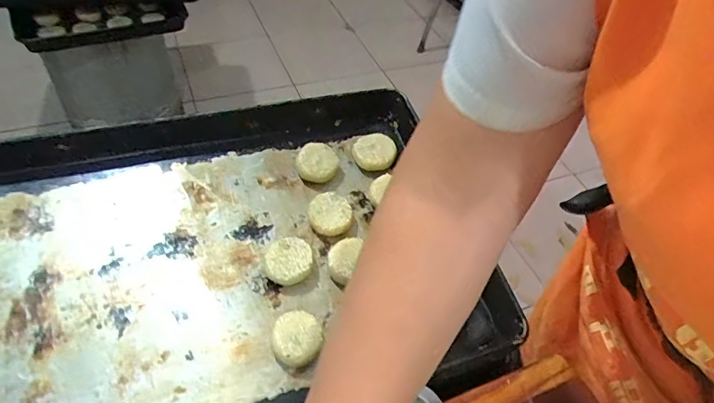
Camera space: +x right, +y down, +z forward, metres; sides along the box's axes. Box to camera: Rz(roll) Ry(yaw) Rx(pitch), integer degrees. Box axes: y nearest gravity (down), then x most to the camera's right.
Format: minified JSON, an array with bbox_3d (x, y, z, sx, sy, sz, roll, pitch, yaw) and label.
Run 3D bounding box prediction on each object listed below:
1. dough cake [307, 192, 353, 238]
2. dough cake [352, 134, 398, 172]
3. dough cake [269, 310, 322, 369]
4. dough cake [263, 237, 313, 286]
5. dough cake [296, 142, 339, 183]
[{"bbox_3d":[-0.035,0.015,0.603,0.054,0.022,0.051,3,48,-3],"label":"dough cake"},{"bbox_3d":[0.025,-0.070,0.664,0.058,0.010,0.054,2,69,-4],"label":"dough cake"},{"bbox_3d":[-0.064,0.146,0.502,0.051,0.024,0.054,3,48,-3],"label":"dough cake"},{"bbox_3d":[-0.081,0.074,0.559,0.054,0.027,0.056,2,48,-4],"label":"dough cake"},{"bbox_3d":[-0.053,-0.056,0.640,0.057,0.027,0.051,-9,50,-14],"label":"dough cake"}]

